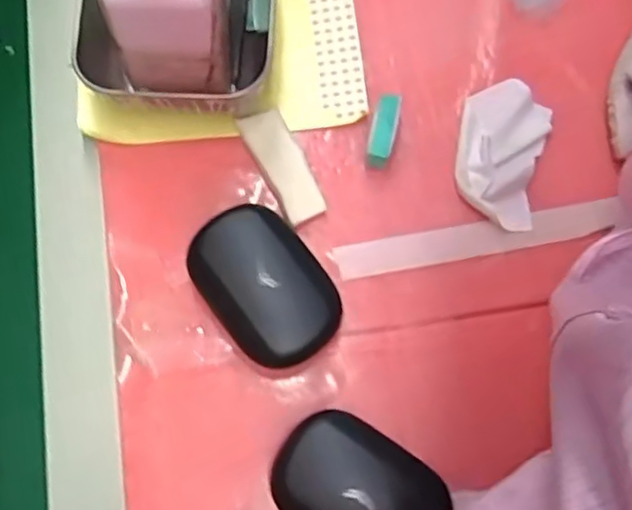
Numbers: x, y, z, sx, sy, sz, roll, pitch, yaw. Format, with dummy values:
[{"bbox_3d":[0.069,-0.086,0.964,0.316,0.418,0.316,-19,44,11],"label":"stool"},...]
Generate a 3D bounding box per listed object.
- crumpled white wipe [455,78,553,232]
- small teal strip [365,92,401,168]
[{"bbox_3d":[0.107,-0.061,0.395,0.049,0.008,0.086,15,74,3],"label":"crumpled white wipe"},{"bbox_3d":[0.039,-0.071,0.391,0.014,0.016,0.039,11,74,2],"label":"small teal strip"}]

